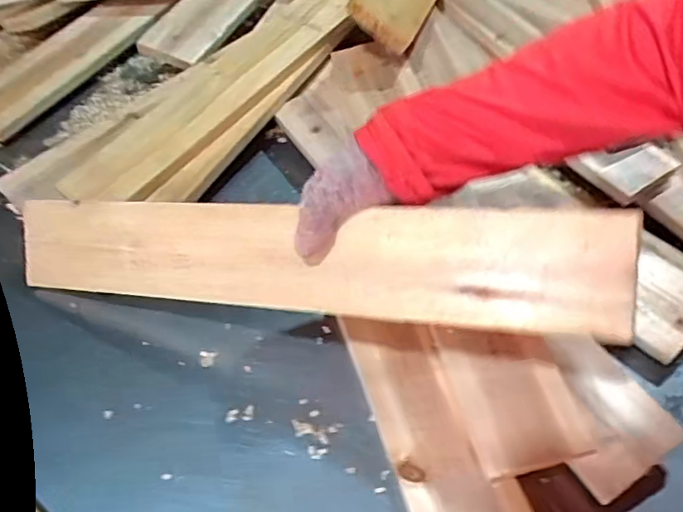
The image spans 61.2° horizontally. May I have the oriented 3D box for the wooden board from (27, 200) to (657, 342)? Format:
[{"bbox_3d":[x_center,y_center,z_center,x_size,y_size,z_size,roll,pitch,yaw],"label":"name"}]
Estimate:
[{"bbox_3d":[-0.046,-0.001,0.433,0.475,0.010,0.081,3,93,20],"label":"wooden board"}]

